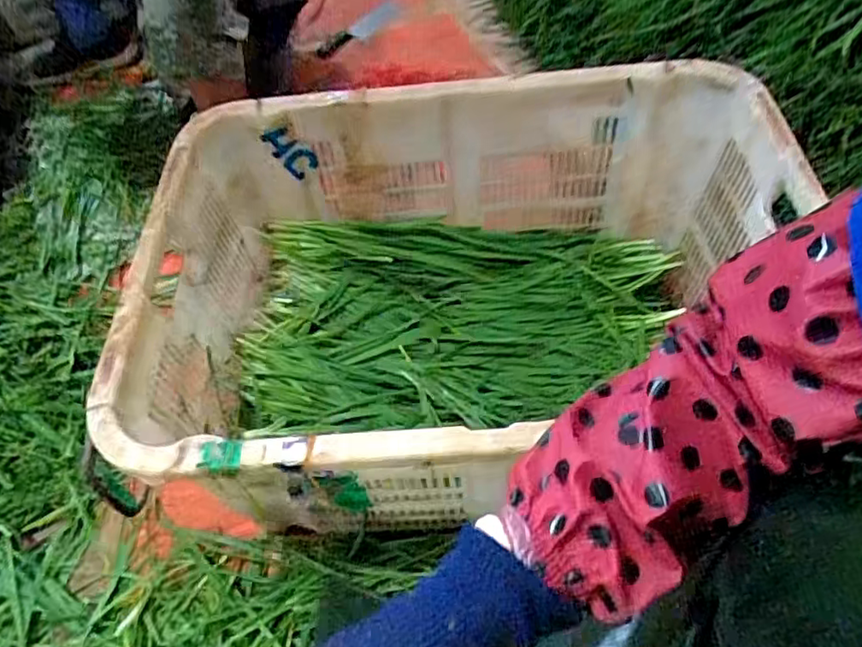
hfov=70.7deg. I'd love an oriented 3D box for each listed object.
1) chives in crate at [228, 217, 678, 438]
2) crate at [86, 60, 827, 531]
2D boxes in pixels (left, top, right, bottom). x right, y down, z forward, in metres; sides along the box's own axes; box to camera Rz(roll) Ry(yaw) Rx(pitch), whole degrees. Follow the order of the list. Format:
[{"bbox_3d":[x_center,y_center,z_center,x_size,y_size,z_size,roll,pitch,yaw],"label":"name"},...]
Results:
[{"bbox_3d":[0.054,-0.014,0.808,0.576,0.092,0.325,-8,56,0],"label":"chives in crate"},{"bbox_3d":[0.049,-0.027,0.703,0.672,0.261,0.471,-4,56,3],"label":"crate"}]

